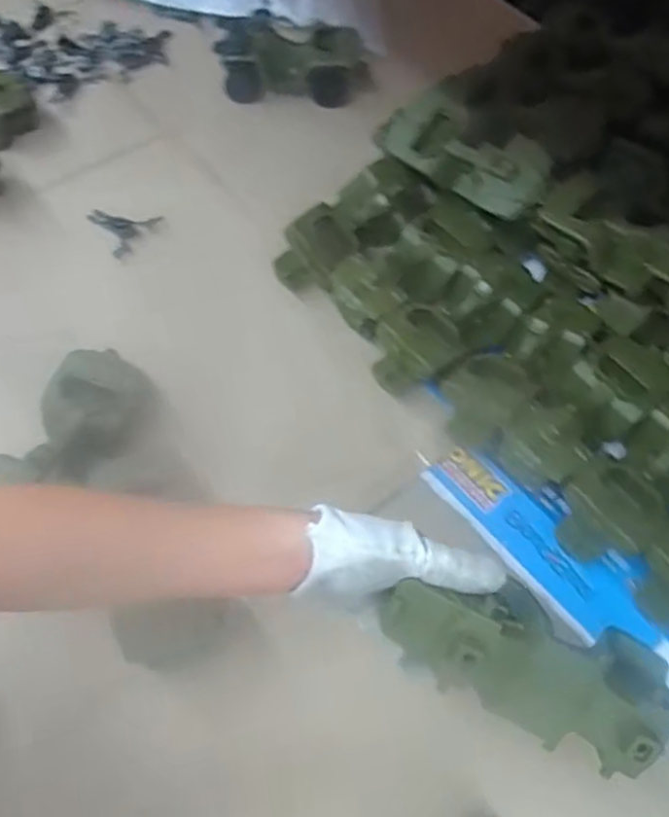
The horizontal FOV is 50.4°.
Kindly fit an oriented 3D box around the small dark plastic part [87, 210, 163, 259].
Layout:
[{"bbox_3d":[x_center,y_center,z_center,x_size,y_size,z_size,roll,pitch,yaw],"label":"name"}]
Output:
[{"bbox_3d":[-0.234,-0.210,0.813,0.067,0.015,0.073,-31,66,-19],"label":"small dark plastic part"}]

